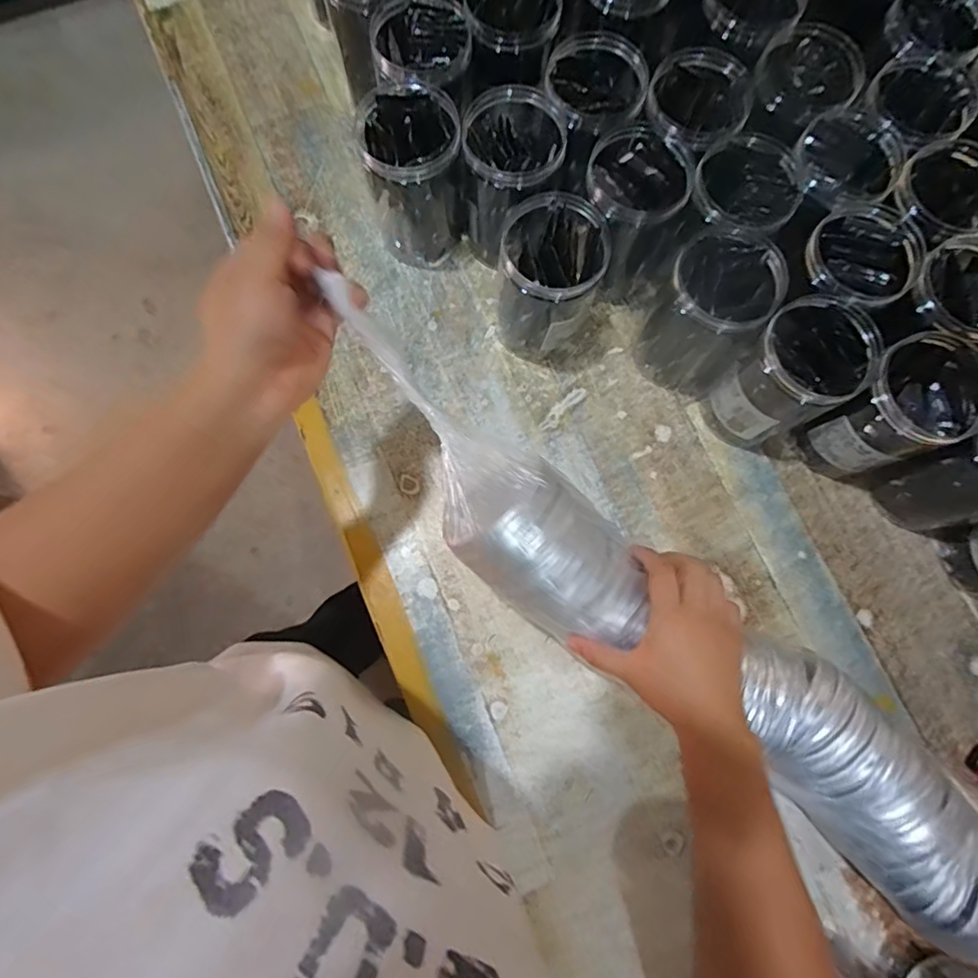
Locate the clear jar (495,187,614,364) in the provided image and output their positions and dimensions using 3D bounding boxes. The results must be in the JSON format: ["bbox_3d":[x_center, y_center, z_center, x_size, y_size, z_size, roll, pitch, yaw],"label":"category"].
[{"bbox_3d":[0.058,-0.202,0.539,0.094,0.155,0.091,0,79,0],"label":"clear jar"}]

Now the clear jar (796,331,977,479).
[{"bbox_3d":[0.377,-0.071,0.518,0.097,0.150,0.091,0,79,0],"label":"clear jar"}]

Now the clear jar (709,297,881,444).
[{"bbox_3d":[0.287,-0.105,0.526,0.107,0.147,0.089,-27,80,-5],"label":"clear jar"}]

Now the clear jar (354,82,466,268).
[{"bbox_3d":[-0.076,-0.316,0.559,0.089,0.151,0.081,0,79,0],"label":"clear jar"}]

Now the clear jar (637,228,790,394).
[{"bbox_3d":[0.213,-0.173,0.537,0.090,0.154,0.090,0,79,0],"label":"clear jar"}]

